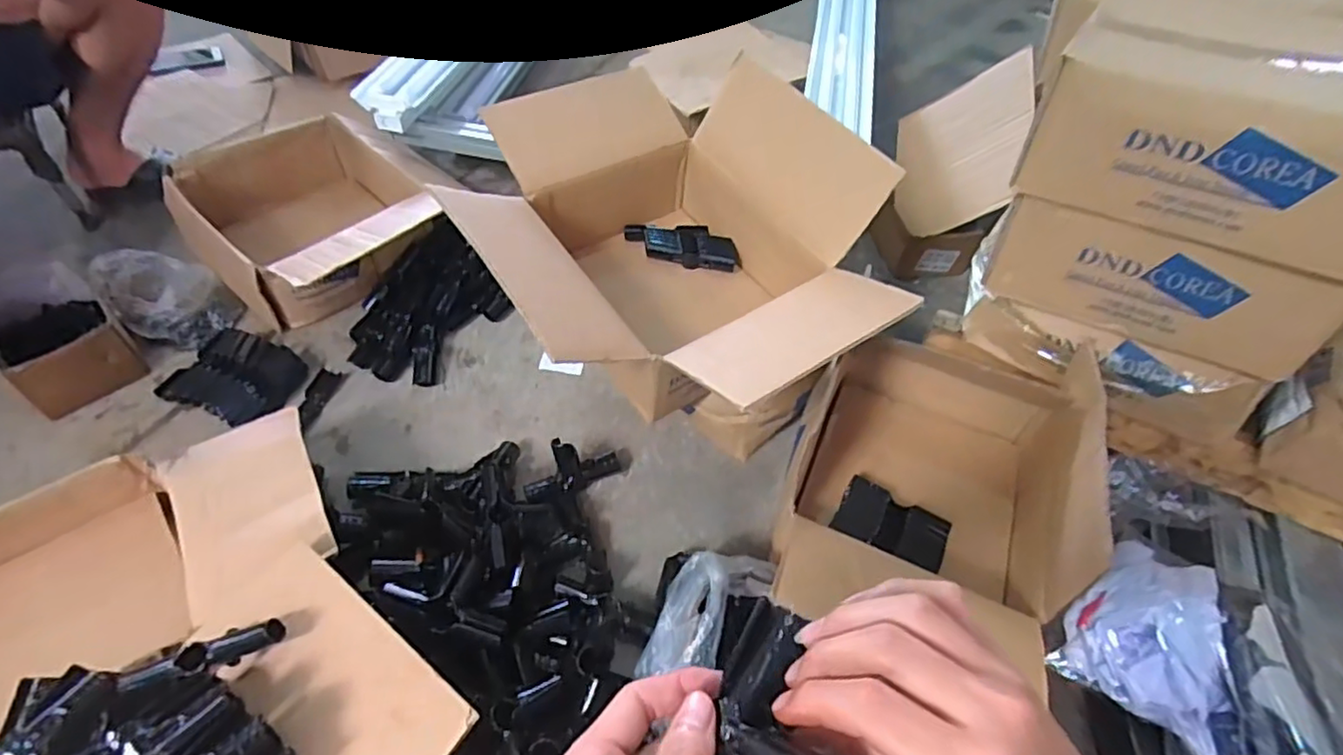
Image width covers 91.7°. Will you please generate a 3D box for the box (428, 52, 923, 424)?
[{"bbox_3d":[-0.011,-0.144,0.824,0.439,0.274,0.511,-26,58,-24],"label":"box"}]

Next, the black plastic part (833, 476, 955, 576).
[{"bbox_3d":[0.269,0.180,0.794,0.131,0.030,0.081,20,52,11],"label":"black plastic part"}]

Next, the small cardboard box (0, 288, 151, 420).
[{"bbox_3d":[-0.890,-0.056,0.949,0.219,0.088,0.139,35,56,22],"label":"small cardboard box"}]

